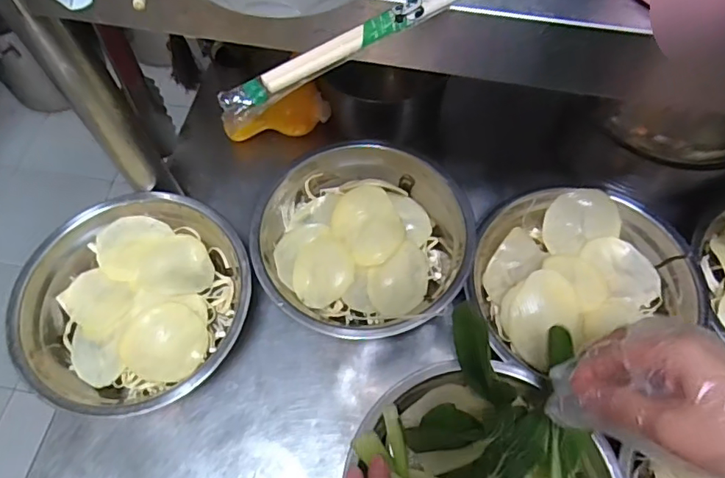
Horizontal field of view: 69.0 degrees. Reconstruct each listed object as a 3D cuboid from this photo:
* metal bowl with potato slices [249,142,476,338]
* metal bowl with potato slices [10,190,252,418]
[{"bbox_3d":[-0.002,0.002,0.488,0.196,0.057,0.183,-1,63,1],"label":"metal bowl with potato slices"},{"bbox_3d":[-0.191,0.055,0.458,0.184,0.074,0.181,-1,63,1],"label":"metal bowl with potato slices"}]

